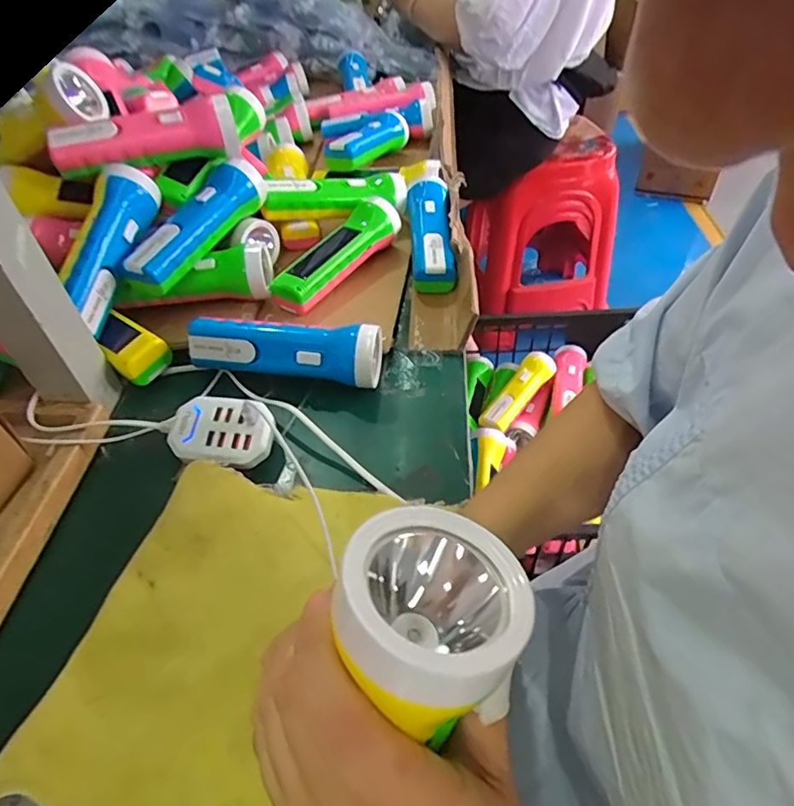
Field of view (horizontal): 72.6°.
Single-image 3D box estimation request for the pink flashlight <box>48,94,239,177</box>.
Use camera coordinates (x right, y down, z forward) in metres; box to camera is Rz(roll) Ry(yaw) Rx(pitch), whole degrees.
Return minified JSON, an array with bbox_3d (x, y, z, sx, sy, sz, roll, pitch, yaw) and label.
[{"bbox_3d":[-0.228,-0.240,0.491,0.161,0.047,0.042,-14,48,-12],"label":"pink flashlight"}]

